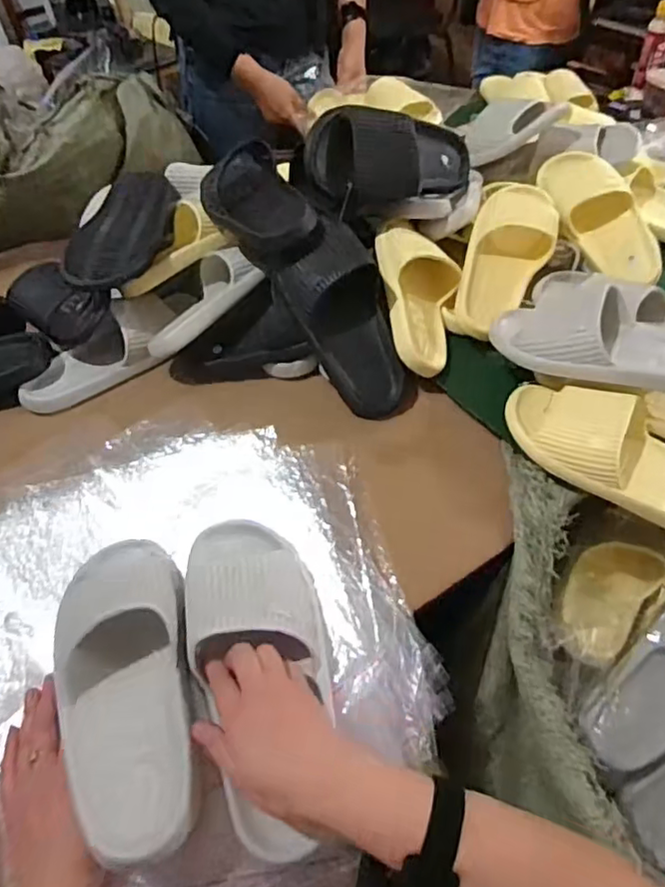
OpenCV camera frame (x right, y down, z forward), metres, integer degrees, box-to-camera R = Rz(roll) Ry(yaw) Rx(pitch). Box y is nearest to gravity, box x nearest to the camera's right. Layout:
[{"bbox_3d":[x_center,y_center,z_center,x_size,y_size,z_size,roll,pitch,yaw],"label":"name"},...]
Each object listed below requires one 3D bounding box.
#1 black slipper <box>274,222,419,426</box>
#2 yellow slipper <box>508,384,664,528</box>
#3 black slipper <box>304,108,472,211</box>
[{"bbox_3d":[0.020,-0.148,0.753,0.105,0.074,0.246,-25,95,-15],"label":"black slipper"},{"bbox_3d":[0.319,0.013,0.651,0.256,0.064,0.110,32,58,11],"label":"yellow slipper"},{"bbox_3d":[0.099,-0.383,0.821,0.287,0.118,0.101,-19,48,-36],"label":"black slipper"}]

